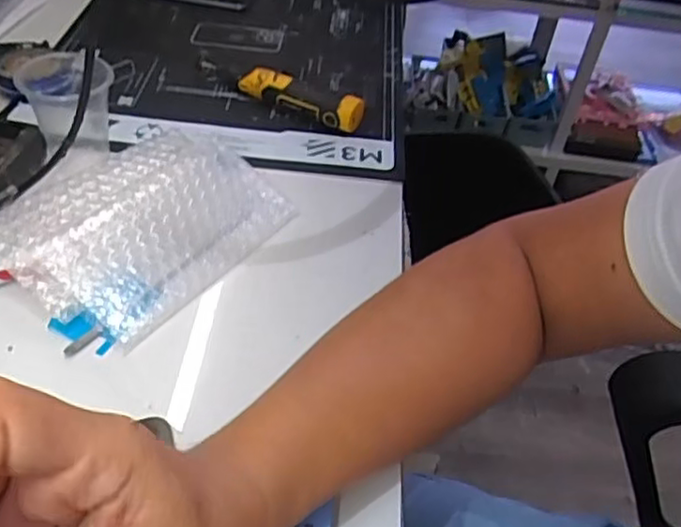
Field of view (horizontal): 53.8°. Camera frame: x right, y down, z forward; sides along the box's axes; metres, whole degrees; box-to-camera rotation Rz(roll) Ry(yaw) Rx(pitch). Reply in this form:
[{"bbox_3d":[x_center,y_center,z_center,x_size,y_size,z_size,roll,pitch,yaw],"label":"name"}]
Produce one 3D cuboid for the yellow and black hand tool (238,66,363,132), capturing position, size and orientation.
[{"bbox_3d":[-0.036,-0.146,0.589,0.114,0.033,0.024,28,47,20],"label":"yellow and black hand tool"}]

